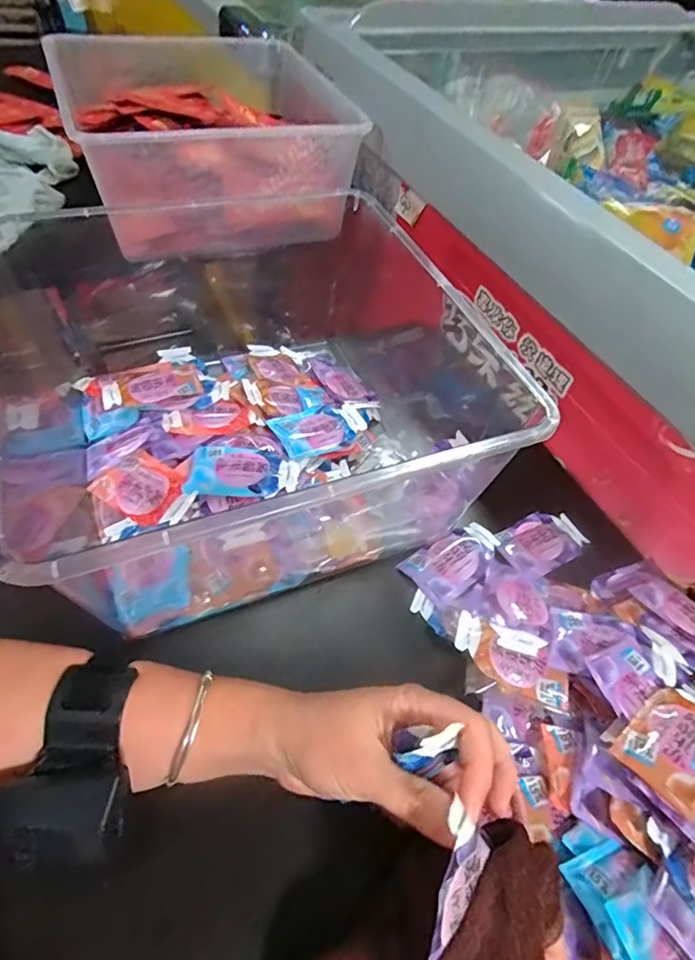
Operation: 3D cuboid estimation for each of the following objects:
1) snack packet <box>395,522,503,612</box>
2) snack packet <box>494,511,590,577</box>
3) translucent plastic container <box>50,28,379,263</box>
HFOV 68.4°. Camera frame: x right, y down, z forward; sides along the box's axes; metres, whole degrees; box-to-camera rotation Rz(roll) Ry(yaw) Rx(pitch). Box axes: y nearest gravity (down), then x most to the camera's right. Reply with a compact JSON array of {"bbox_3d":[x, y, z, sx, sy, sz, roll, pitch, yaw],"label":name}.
[{"bbox_3d":[0.084,0.062,0.392,0.079,0.006,0.045,-27,61,-24],"label":"snack packet"},{"bbox_3d":[0.156,0.050,0.411,0.074,0.009,0.048,-25,60,-23],"label":"snack packet"},{"bbox_3d":[-0.167,-0.416,0.637,0.309,0.152,0.316,-18,58,-19],"label":"translucent plastic container"}]

